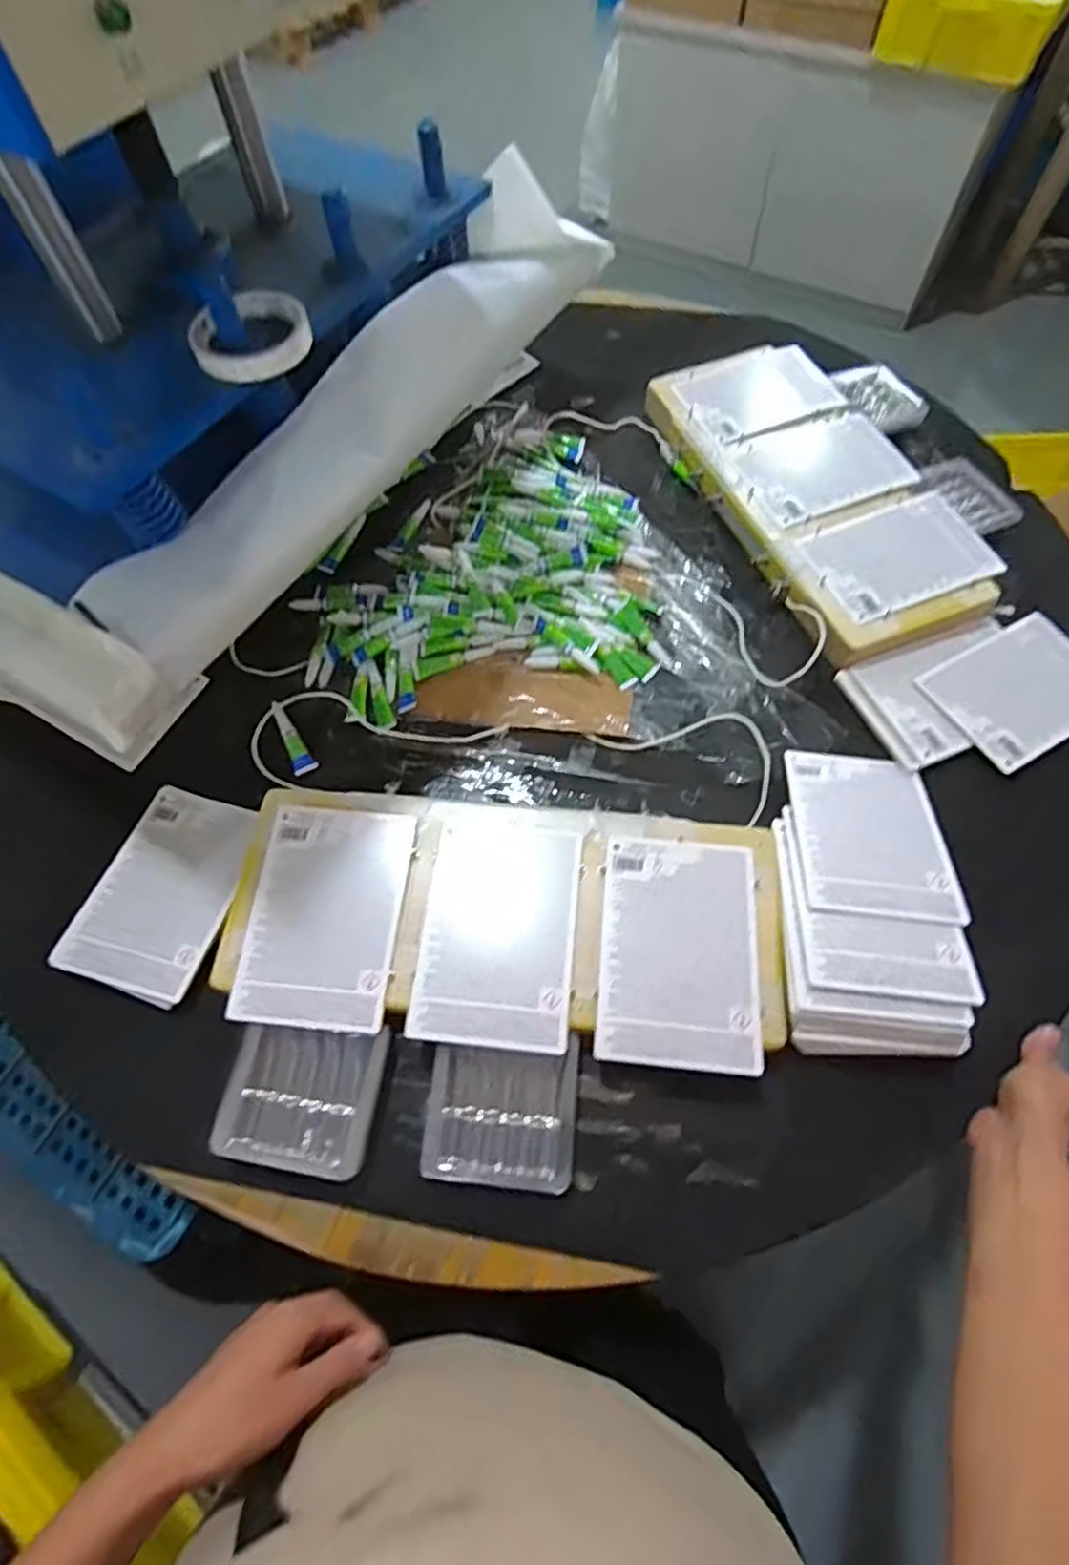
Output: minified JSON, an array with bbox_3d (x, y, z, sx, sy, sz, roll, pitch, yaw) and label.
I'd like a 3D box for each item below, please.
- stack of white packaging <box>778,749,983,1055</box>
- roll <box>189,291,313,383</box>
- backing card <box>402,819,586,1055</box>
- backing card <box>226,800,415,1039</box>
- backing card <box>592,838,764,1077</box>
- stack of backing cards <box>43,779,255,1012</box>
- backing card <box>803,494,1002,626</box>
[{"bbox_3d":[0.258,0.078,0.543,0.128,0.054,0.250,5,63,5],"label":"stack of white packaging"},{"bbox_3d":[-0.223,-0.354,0.545,0.091,0.025,0.091,-1,63,2],"label":"roll"},{"bbox_3d":[-0.026,0.111,0.528,0.116,0.006,0.169,6,64,5],"label":"backing card"},{"bbox_3d":[-0.162,0.103,0.539,0.115,0.007,0.166,5,68,4],"label":"backing card"},{"bbox_3d":[0.109,0.125,0.519,0.115,0.006,0.166,4,64,5],"label":"backing card"},{"bbox_3d":[-0.308,0.088,0.580,0.125,0.014,0.168,14,62,15],"label":"stack of backing cards"},{"bbox_3d":[0.359,-0.224,0.677,0.161,0.005,0.115,-19,64,-7],"label":"backing card"}]

